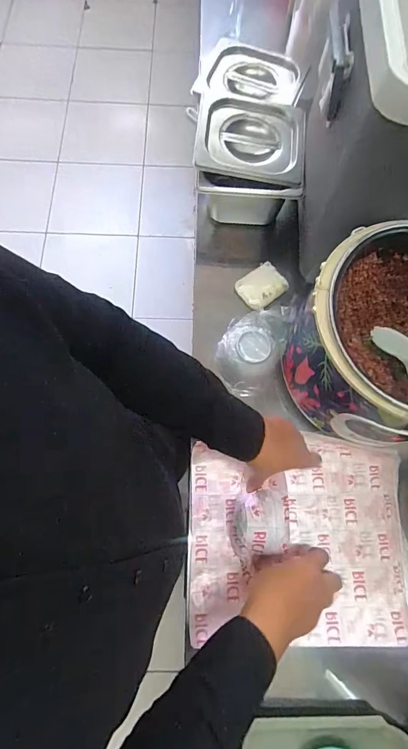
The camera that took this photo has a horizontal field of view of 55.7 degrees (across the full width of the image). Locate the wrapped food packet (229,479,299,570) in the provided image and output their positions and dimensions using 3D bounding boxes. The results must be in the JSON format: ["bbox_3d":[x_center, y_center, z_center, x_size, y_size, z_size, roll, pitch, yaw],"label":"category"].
[{"bbox_3d":[0.073,0.199,0.515,0.076,0.042,0.076,-11,72,-6],"label":"wrapped food packet"}]

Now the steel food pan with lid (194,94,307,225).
[{"bbox_3d":[0.075,-0.356,0.668,0.167,0.123,0.175,4,71,0],"label":"steel food pan with lid"}]

